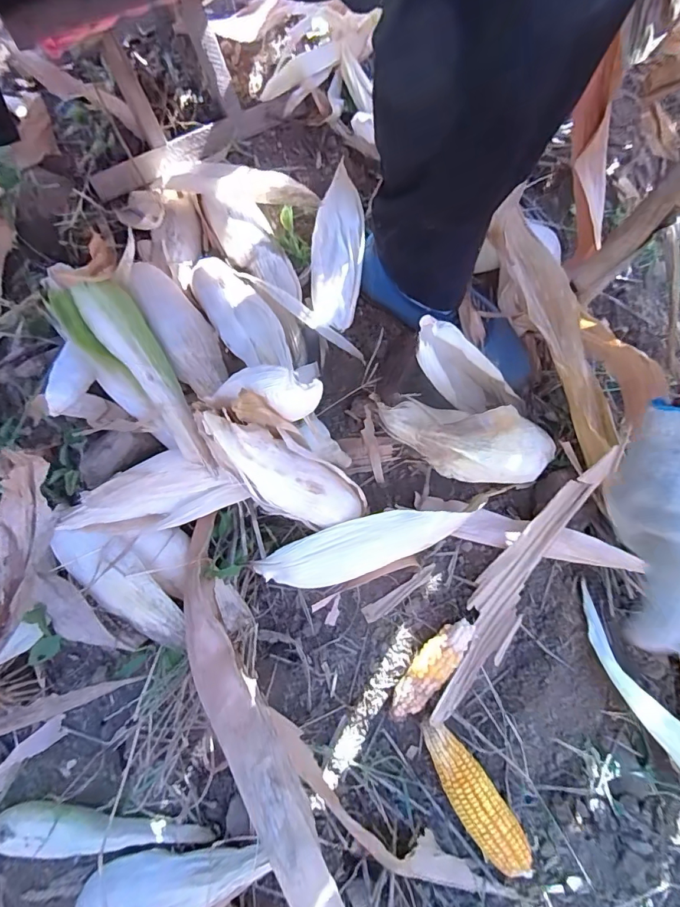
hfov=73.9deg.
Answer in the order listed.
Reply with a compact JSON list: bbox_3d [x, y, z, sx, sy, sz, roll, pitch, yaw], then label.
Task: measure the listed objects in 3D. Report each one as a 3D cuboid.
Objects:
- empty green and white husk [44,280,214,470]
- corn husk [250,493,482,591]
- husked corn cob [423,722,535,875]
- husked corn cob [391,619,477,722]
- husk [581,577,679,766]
[{"bbox_3d":[-0.191,-0.076,0.418,0.072,0.048,0.226,-35,79,-10],"label":"empty green and white husk"},{"bbox_3d":[0.030,0.094,0.462,0.223,0.060,0.055,-17,77,-6],"label":"corn husk"},{"bbox_3d":[0.124,0.323,0.430,0.042,0.038,0.141,-34,79,-10],"label":"husked corn cob"},{"bbox_3d":[0.089,0.213,0.452,0.034,0.043,0.112,41,78,8],"label":"husked corn cob"},{"bbox_3d":[0.318,0.246,0.478,0.047,0.020,0.214,-25,56,-8],"label":"husk"}]

